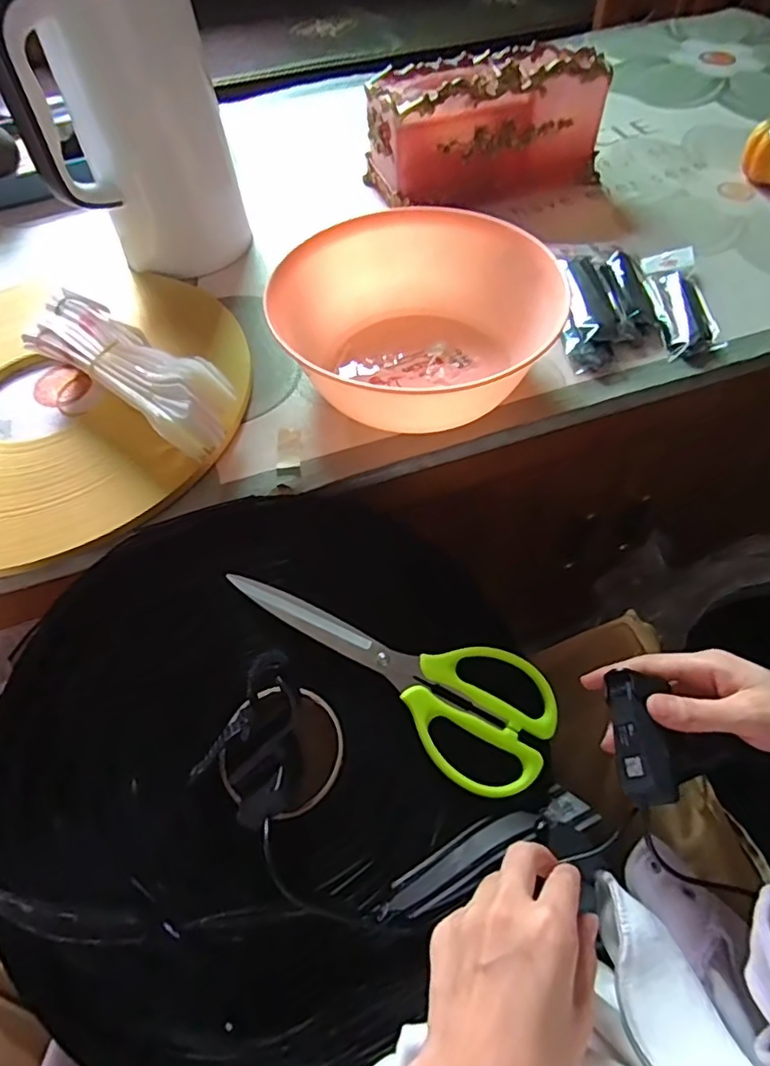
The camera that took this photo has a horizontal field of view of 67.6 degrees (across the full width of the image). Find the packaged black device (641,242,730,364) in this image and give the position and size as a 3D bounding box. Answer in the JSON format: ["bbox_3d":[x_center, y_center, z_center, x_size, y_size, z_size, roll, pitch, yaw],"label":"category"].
[{"bbox_3d":[0.292,-0.233,0.570,0.052,0.021,0.169,3,56,5],"label":"packaged black device"}]

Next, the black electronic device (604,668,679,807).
[{"bbox_3d":[0.159,0.126,0.353,0.031,0.018,0.073,-1,62,2],"label":"black electronic device"}]

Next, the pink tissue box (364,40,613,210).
[{"bbox_3d":[0.114,-0.492,0.692,0.257,0.122,0.146,-17,57,-8],"label":"pink tissue box"}]

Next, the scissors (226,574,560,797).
[{"bbox_3d":[0.004,0.092,0.407,0.241,0.013,0.090,28,61,5],"label":"scissors"}]

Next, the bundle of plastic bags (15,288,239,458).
[{"bbox_3d":[-0.219,-0.141,0.498,0.219,0.072,0.079,33,63,22],"label":"bundle of plastic bags"}]

